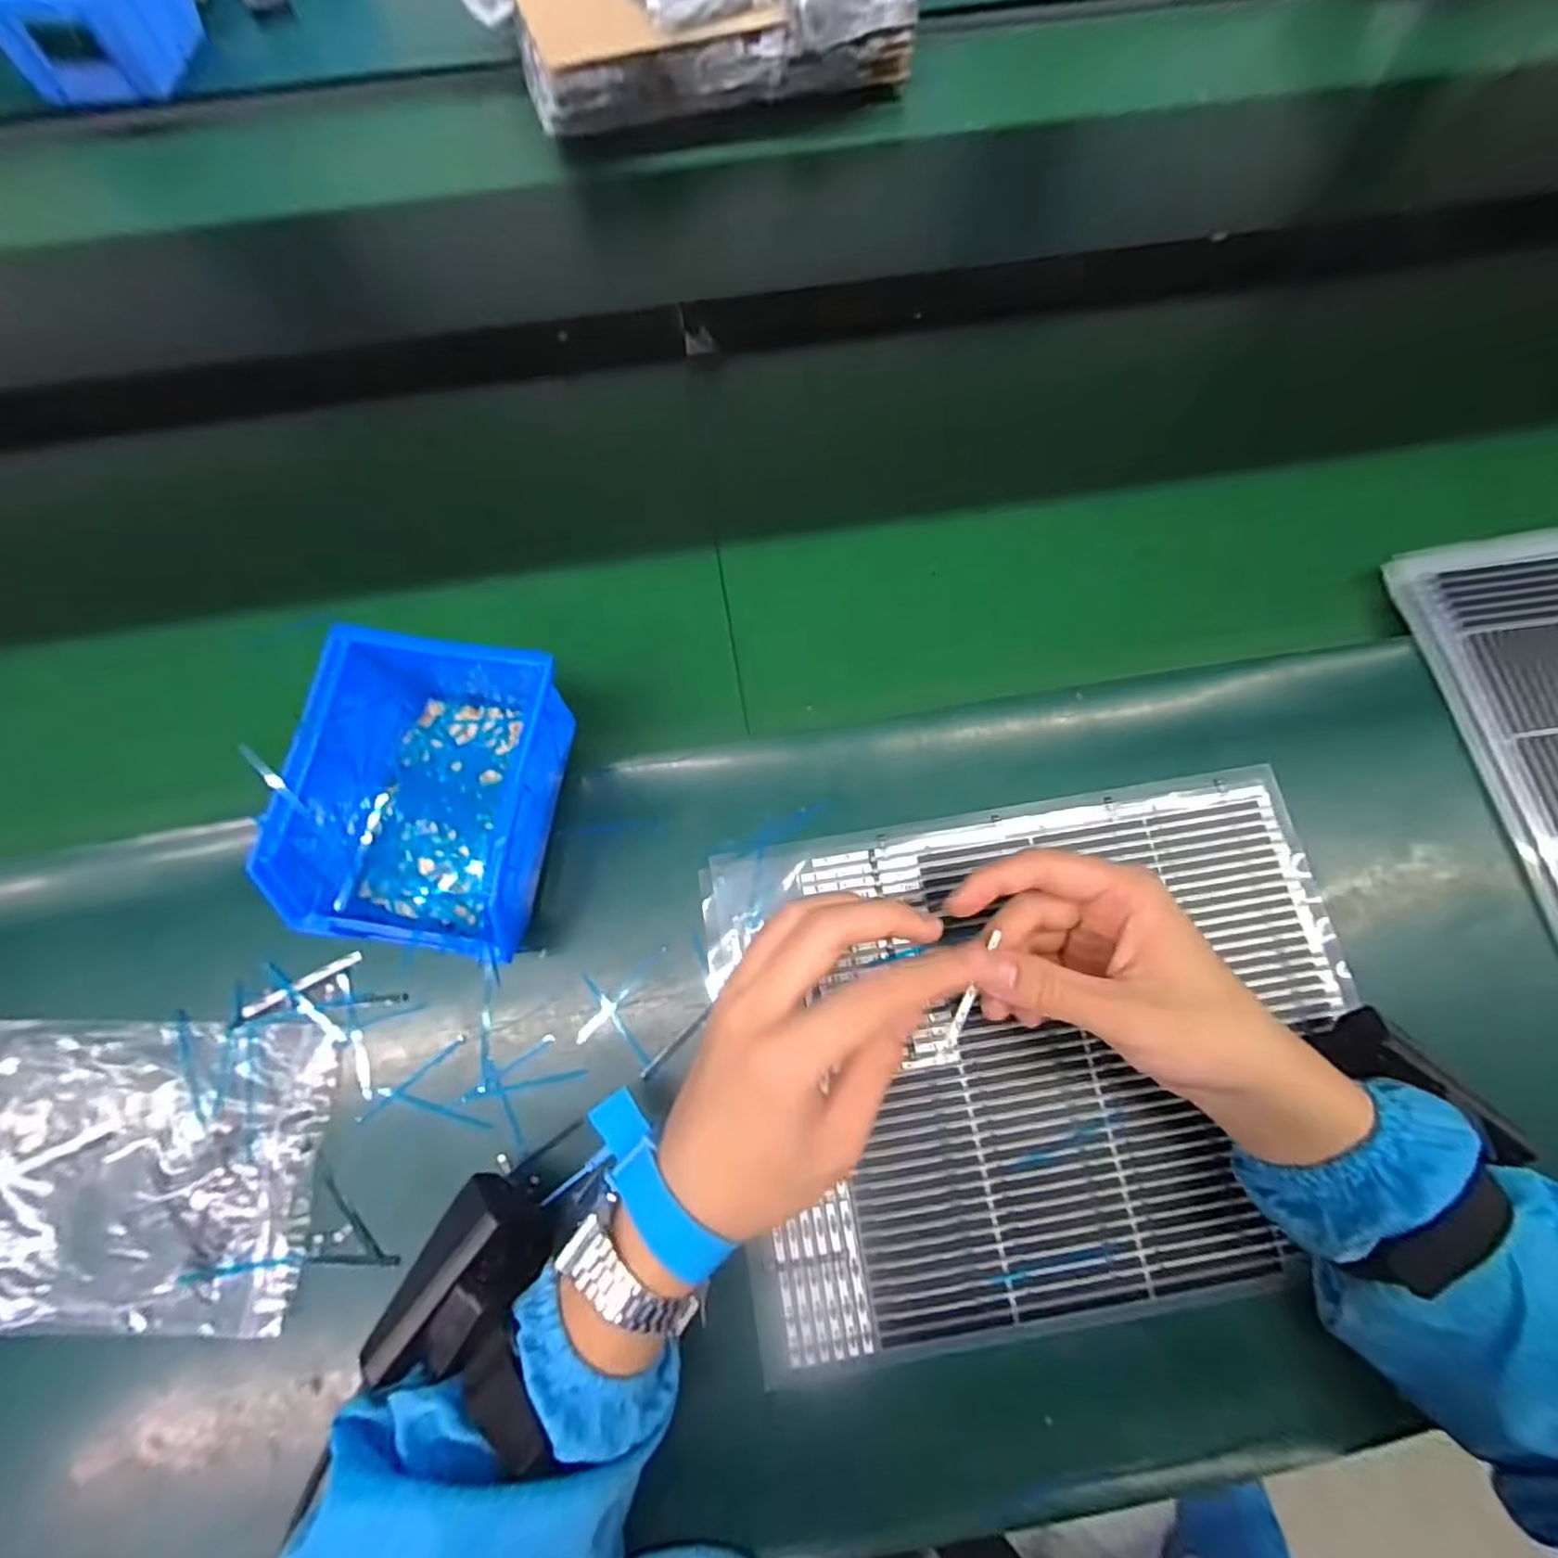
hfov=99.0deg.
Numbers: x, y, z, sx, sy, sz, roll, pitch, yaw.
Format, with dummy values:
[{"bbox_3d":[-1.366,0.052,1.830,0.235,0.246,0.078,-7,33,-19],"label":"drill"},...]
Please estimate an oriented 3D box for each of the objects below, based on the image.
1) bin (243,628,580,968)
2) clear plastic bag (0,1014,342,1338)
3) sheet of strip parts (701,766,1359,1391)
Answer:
[{"bbox_3d":[-0.166,0.005,0.328,0.107,0.073,0.151,7,75,2],"label":"bin"},{"bbox_3d":[-0.312,0.183,0.312,0.184,0.013,0.129,-1,72,0],"label":"clear plastic bag"},{"bbox_3d":[0.131,0.129,0.328,0.310,0.009,0.232,-10,77,-2],"label":"sheet of strip parts"}]

